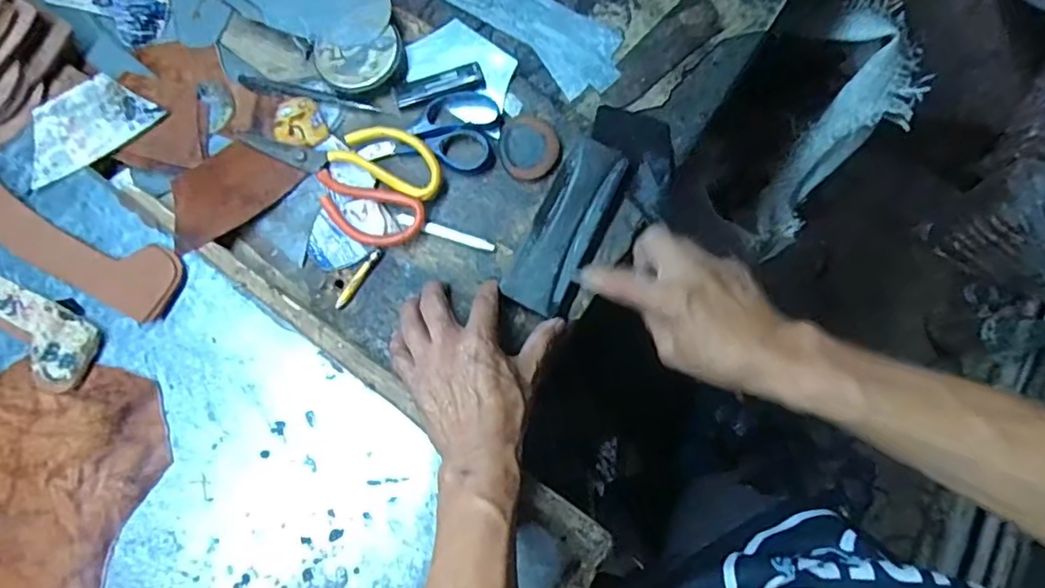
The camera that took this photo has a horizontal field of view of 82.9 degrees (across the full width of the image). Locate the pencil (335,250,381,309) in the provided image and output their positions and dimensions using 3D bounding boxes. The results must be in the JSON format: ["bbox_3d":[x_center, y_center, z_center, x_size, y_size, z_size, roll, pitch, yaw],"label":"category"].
[{"bbox_3d":[-0.139,-0.012,0.498,0.010,0.004,0.057,32,84,5],"label":"pencil"}]

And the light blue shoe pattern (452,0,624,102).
[{"bbox_3d":[0.015,-0.258,0.556,0.186,0.004,0.076,43,85,6],"label":"light blue shoe pattern"}]

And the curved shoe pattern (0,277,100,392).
[{"bbox_3d":[-0.441,0.010,0.491,0.206,0.006,0.059,28,79,9],"label":"curved shoe pattern"}]

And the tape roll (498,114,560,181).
[{"bbox_3d":[0.006,-0.129,0.509,0.051,0.015,0.059,-12,82,-1],"label":"tape roll"}]

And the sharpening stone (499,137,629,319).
[{"bbox_3d":[0.036,-0.056,0.492,0.058,0.016,0.149,24,82,6],"label":"sharpening stone"}]

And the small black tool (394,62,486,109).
[{"bbox_3d":[-0.073,-0.183,0.521,0.079,0.007,0.025,-16,82,-1],"label":"small black tool"}]

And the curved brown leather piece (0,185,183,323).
[{"bbox_3d":[-0.388,-0.044,0.499,0.222,0.013,0.058,24,83,4],"label":"curved brown leather piece"}]

